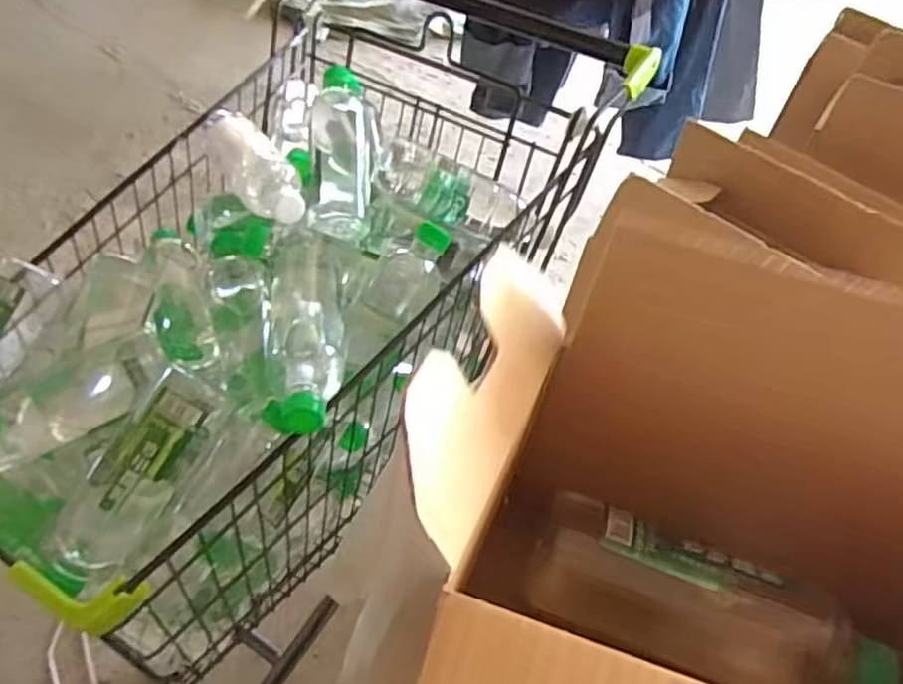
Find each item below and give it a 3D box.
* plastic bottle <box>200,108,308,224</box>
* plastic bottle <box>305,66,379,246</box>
[{"bbox_3d":[-0.204,-0.182,0.711,0.070,0.056,0.173,-23,54,-23],"label":"plastic bottle"},{"bbox_3d":[-0.120,-0.219,0.752,0.070,0.076,0.233,0,66,-5],"label":"plastic bottle"}]

